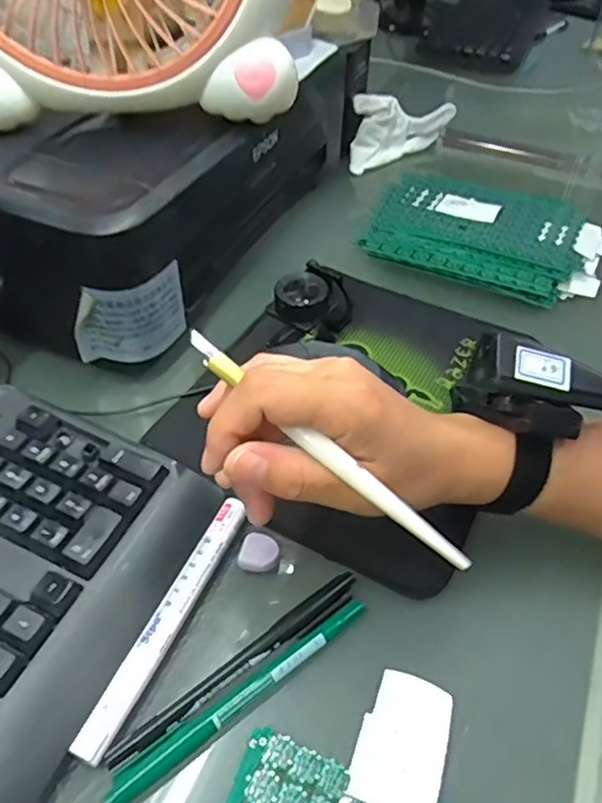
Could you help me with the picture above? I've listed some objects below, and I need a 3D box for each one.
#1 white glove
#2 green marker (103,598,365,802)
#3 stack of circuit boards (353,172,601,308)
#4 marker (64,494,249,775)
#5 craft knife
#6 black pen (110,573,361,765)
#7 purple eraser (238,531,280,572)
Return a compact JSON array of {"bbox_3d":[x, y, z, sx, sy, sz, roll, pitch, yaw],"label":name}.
[{"bbox_3d":[0.111,-0.309,0.678,0.131,0.078,0.034,-24,51,-22],"label":"white glove"},{"bbox_3d":[-0.026,0.136,0.279,0.138,0.008,0.013,-29,53,-26],"label":"green marker"},{"bbox_3d":[0.171,-0.155,0.553,0.209,0.029,0.146,19,49,17],"label":"stack of circuit boards"},{"bbox_3d":[-0.065,0.110,0.300,0.014,0.016,0.137,18,48,16],"label":"marker"},{"bbox_3d":[0.007,0.017,0.247,0.150,0.006,0.009,39,56,13],"label":"craft knife"},{"bbox_3d":[-0.028,0.126,0.287,0.138,0.008,0.010,-30,53,-26],"label":"black pen"},{"bbox_3d":[-0.023,0.084,0.328,0.022,0.012,0.020,-1,46,-2],"label":"purple eraser"}]

